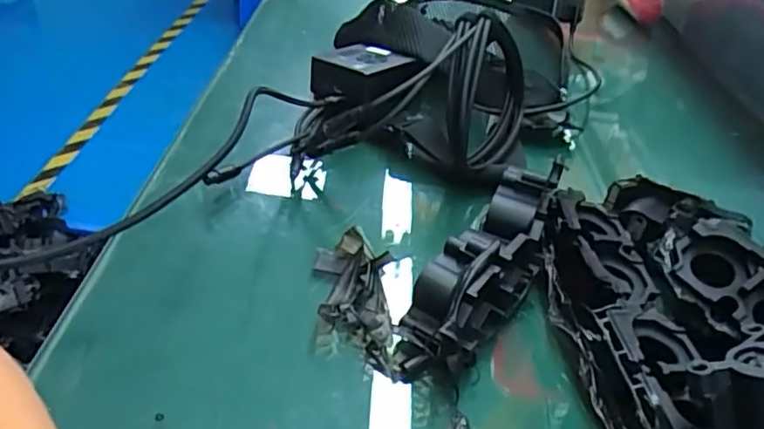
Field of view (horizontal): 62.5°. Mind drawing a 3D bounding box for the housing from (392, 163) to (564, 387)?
[{"bbox_3d":[0.076,0.029,0.427,0.052,0.056,0.204,24,39,21],"label":"housing"}]

